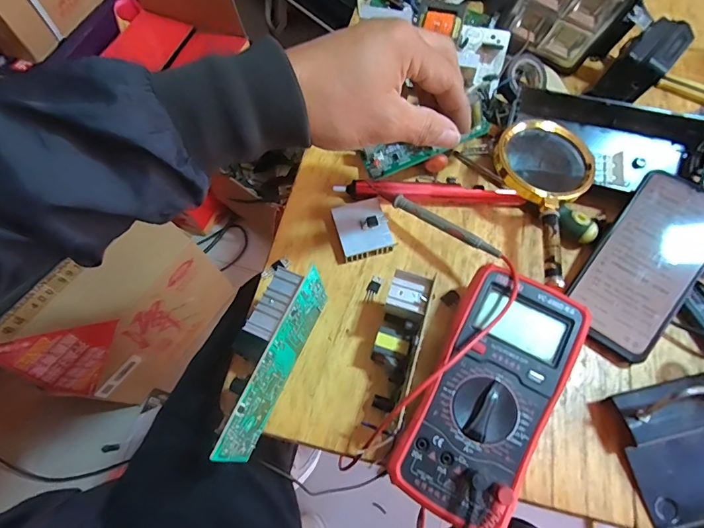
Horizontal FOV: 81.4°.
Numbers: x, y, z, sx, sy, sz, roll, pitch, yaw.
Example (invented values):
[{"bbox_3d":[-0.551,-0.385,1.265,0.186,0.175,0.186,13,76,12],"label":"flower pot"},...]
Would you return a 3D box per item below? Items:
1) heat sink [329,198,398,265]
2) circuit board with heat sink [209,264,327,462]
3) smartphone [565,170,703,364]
[{"bbox_3d":[0.007,-0.032,0.392,0.053,0.019,0.051,-16,67,-5],"label":"heat sink"},{"bbox_3d":[-0.069,0.072,0.316,0.037,0.071,0.147,21,68,11],"label":"circuit board with heat sink"},{"bbox_3d":[0.255,-0.002,0.353,0.078,0.009,0.160,35,83,18],"label":"smartphone"}]

